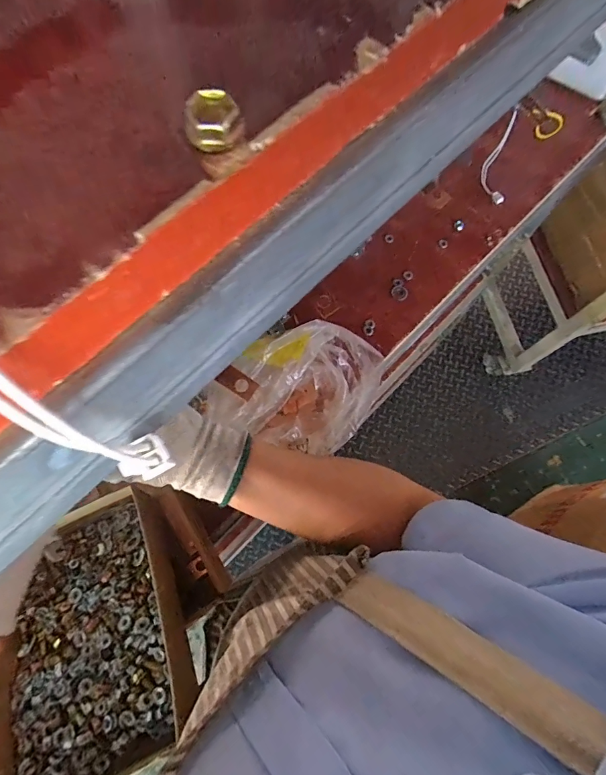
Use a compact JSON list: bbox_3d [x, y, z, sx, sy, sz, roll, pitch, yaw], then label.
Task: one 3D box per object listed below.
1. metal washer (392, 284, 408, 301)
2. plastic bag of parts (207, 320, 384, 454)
[{"bbox_3d":[0.128,-0.125,0.505,0.005,0.021,0.020,-33,85,-42],"label":"metal washer"},{"bbox_3d":[-0.001,0.013,0.411,0.187,0.074,0.133,-12,75,-3],"label":"plastic bag of parts"}]

